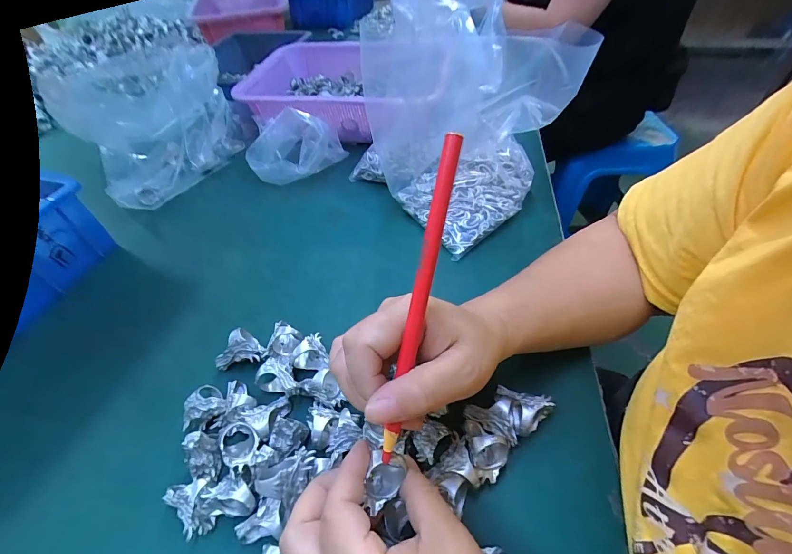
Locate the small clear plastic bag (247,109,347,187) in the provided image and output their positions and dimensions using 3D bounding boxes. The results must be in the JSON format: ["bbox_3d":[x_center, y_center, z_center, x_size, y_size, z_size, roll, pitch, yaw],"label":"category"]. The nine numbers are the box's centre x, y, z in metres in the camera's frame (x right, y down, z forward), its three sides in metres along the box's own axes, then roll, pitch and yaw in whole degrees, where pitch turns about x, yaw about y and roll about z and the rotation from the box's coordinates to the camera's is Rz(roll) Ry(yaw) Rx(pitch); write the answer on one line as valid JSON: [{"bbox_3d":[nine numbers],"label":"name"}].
[{"bbox_3d":[-0.139,-0.180,0.477,0.120,0.077,0.088,7,50,12],"label":"small clear plastic bag"}]

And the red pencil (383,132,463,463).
[{"bbox_3d":[0.011,0.016,0.178,0.008,0.168,0.007,14,10,17],"label":"red pencil"}]

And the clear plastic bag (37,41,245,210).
[{"bbox_3d":[-0.326,-0.215,0.490,0.119,0.138,0.226,21,54,22],"label":"clear plastic bag"}]

